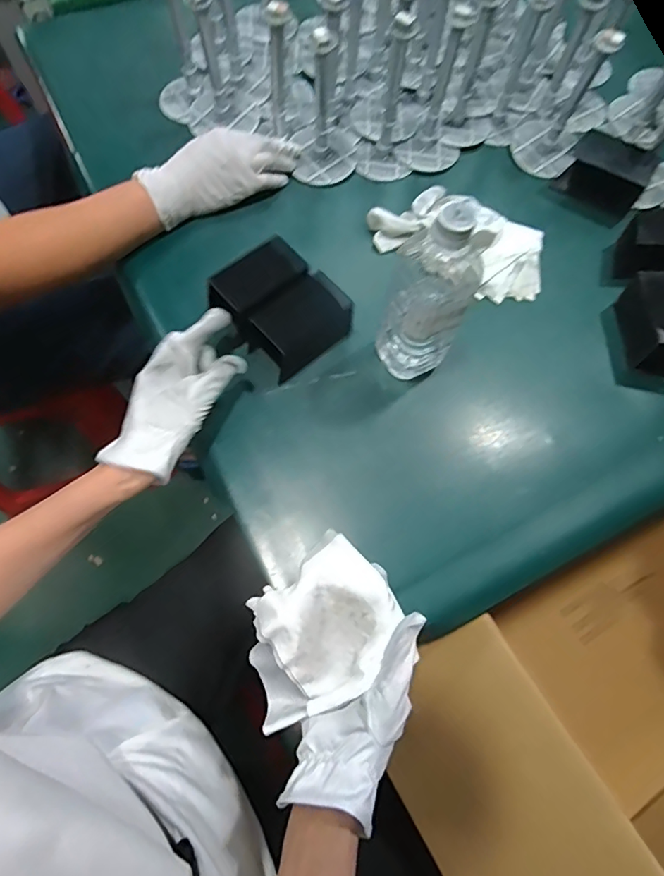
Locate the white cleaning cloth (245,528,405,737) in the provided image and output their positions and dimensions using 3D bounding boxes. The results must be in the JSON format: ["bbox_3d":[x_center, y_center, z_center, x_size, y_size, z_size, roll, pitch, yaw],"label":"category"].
[{"bbox_3d":[-0.015,0.161,0.408,0.136,0.042,0.107,-38,75,-15],"label":"white cleaning cloth"}]

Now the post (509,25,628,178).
[{"bbox_3d":[0.290,-0.421,0.608,0.079,0.149,0.083,14,69,3],"label":"post"}]

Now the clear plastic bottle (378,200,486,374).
[{"bbox_3d":[0.085,-0.117,0.450,0.071,0.198,0.059,18,69,5],"label":"clear plastic bottle"}]

